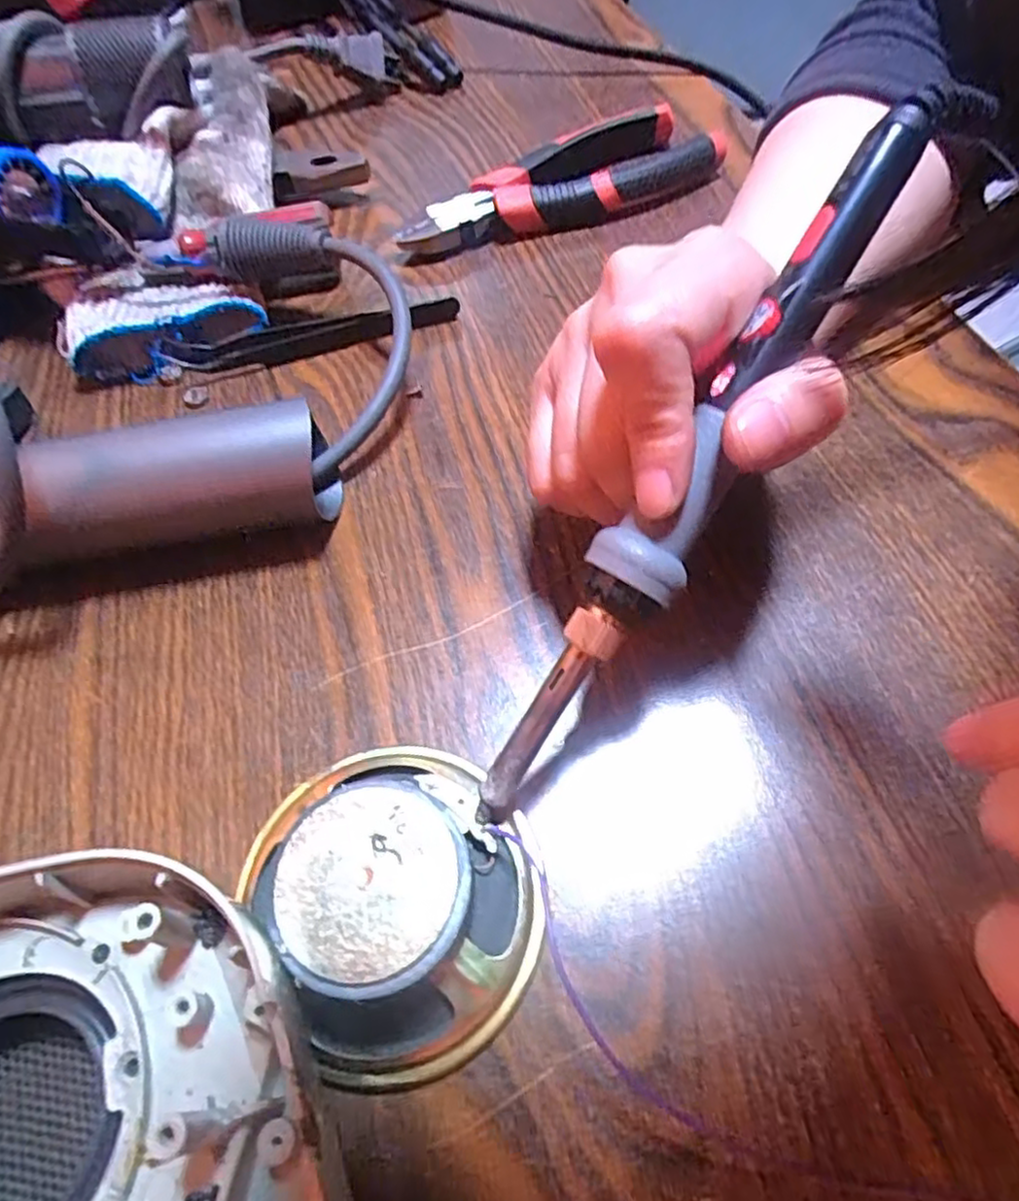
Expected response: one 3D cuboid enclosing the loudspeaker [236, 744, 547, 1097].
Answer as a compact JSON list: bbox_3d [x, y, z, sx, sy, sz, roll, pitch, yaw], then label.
[{"bbox_3d":[-0.026,0.065,0.161,0.061,0.025,0.071,-32,61,-17],"label":"loudspeaker"}]

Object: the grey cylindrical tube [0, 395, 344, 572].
[{"bbox_3d":[-0.121,-0.031,0.220,0.127,0.040,0.038,-11,57,-2],"label":"grey cylindrical tube"}]

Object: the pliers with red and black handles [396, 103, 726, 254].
[{"bbox_3d":[0.023,-0.195,0.331,0.155,0.022,0.050,-24,58,-11],"label":"pliers with red and black handles"}]

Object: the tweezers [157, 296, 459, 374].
[{"bbox_3d":[-0.080,-0.107,0.285,0.118,0.010,0.012,-13,57,-3],"label":"tweezers"}]

